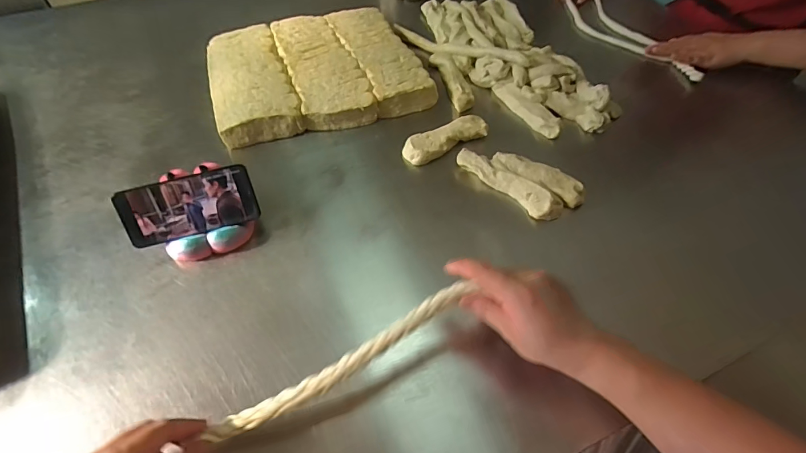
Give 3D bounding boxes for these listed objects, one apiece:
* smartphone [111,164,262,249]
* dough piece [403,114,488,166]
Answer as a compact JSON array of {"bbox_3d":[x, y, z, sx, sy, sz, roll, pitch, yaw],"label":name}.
[{"bbox_3d":[-0.270,-0.025,0.524,0.157,0.074,0.011,-15,20,-7],"label":"smartphone"},{"bbox_3d":[0.068,-0.136,0.658,0.138,0.034,0.042,-24,59,-16],"label":"dough piece"}]

